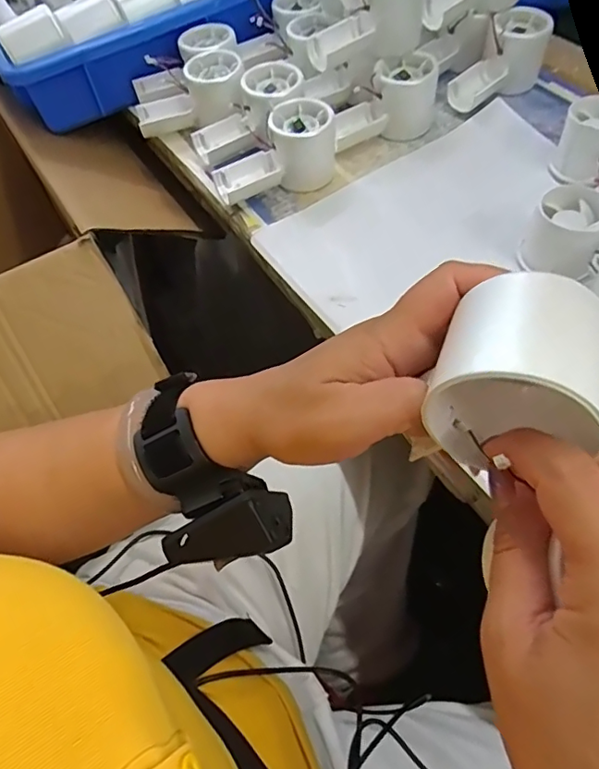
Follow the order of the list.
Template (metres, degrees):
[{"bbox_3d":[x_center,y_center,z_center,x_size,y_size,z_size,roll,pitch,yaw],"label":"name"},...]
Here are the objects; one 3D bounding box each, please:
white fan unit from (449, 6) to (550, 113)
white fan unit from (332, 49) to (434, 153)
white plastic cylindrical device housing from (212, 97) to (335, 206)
[{"bbox_3d":[0.196,-0.316,0.517,0.054,0.054,0.108,38,68,24],"label":"white fan unit"},{"bbox_3d":[0.077,-0.270,0.502,0.101,0.055,0.048,-17,58,-6],"label":"white fan unit"},{"bbox_3d":[-0.019,-0.202,0.470,0.115,0.057,0.052,-37,62,-17],"label":"white plastic cylindrical device housing"}]

